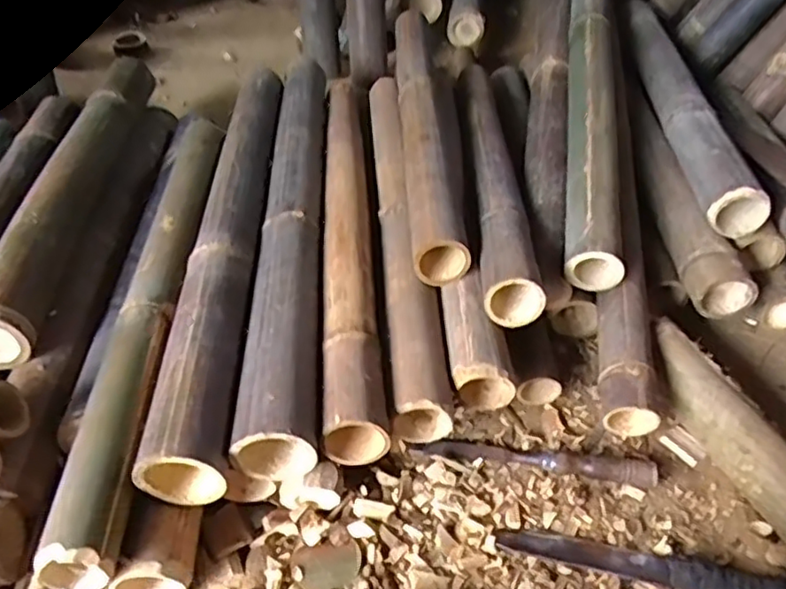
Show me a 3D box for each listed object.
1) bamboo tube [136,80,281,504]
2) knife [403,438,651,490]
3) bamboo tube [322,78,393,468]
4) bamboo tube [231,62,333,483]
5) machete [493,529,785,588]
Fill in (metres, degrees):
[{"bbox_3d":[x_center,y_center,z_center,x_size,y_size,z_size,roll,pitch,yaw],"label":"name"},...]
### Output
[{"bbox_3d":[-0.192,-0.098,0.790,0.072,0.061,0.730,-2,43,-3],"label":"bamboo tube"},{"bbox_3d":[0.141,0.163,0.653,0.241,0.028,0.028,8,43,8],"label":"knife"},{"bbox_3d":[-0.057,-0.101,0.811,0.059,0.057,0.690,-2,43,-3],"label":"bamboo tube"},{"bbox_3d":[-0.121,-0.113,0.820,0.072,0.076,0.757,-2,43,-3],"label":"bamboo tube"},{"bbox_3d":[0.233,0.240,0.568,0.276,0.030,0.035,10,43,10],"label":"machete"}]

